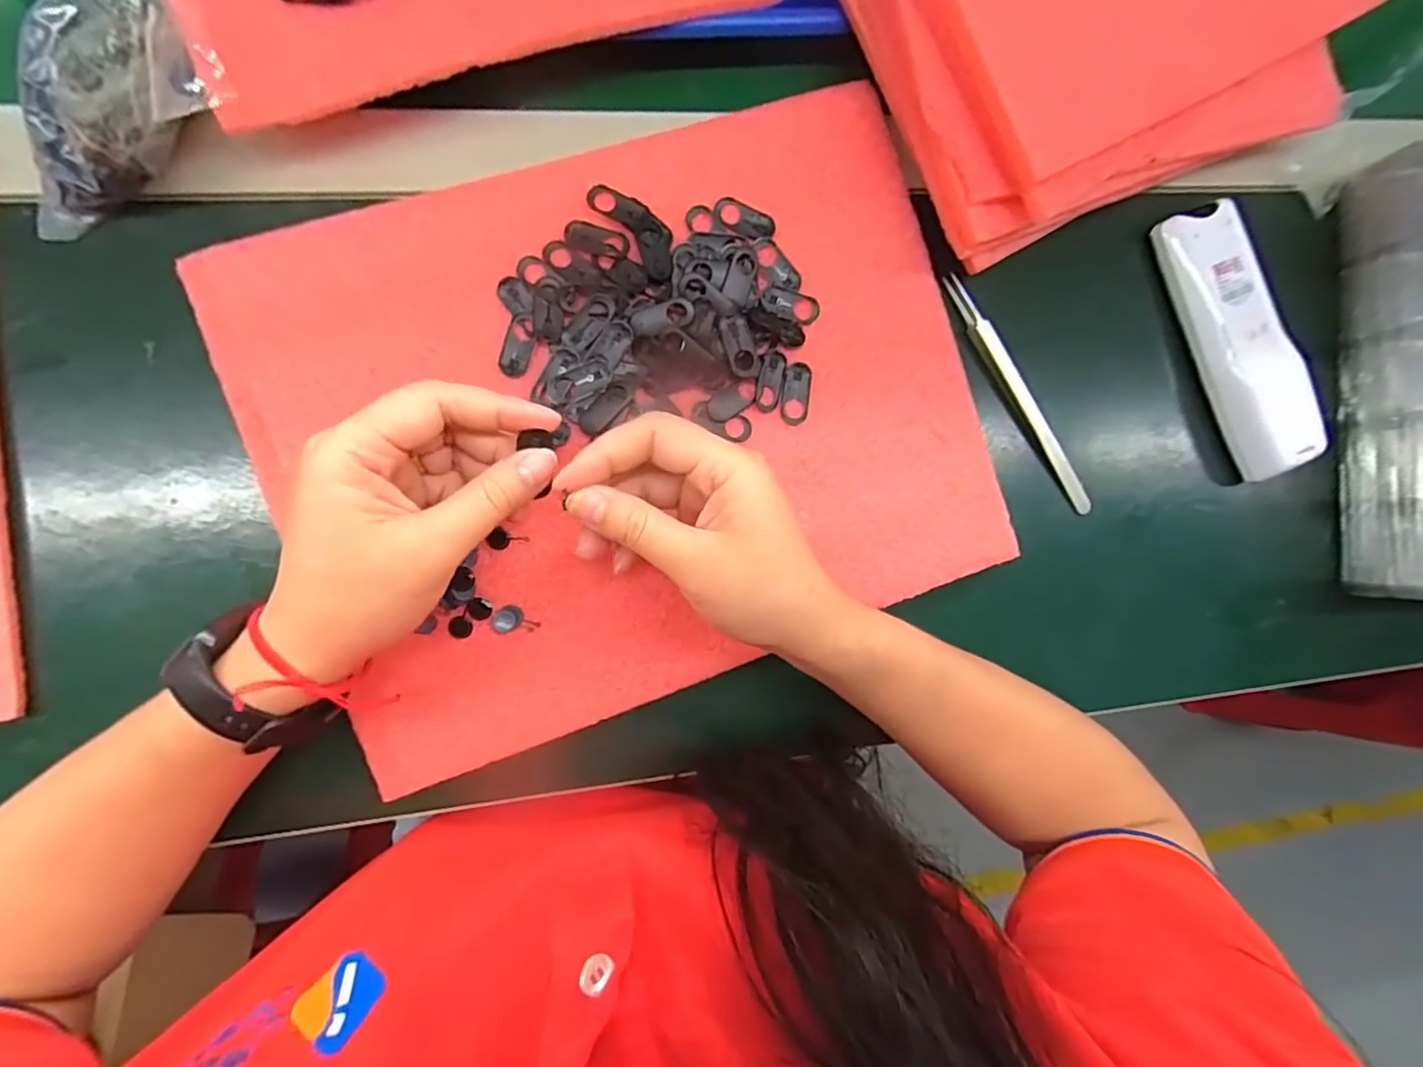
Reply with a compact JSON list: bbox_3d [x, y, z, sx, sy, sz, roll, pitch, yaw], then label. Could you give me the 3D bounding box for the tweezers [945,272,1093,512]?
[{"bbox_3d":[0.172,-0.076,0.348,0.010,0.011,0.152,-36,95,-7],"label":"tweezers"}]

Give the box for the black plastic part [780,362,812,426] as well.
[{"bbox_3d":[0.044,-0.072,0.322,0.014,0.004,0.031,7,89,-8],"label":"black plastic part"}]

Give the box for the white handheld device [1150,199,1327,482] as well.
[{"bbox_3d":[0.304,-0.110,0.360,0.054,0.021,0.159,-17,92,-8],"label":"white handheld device"}]

